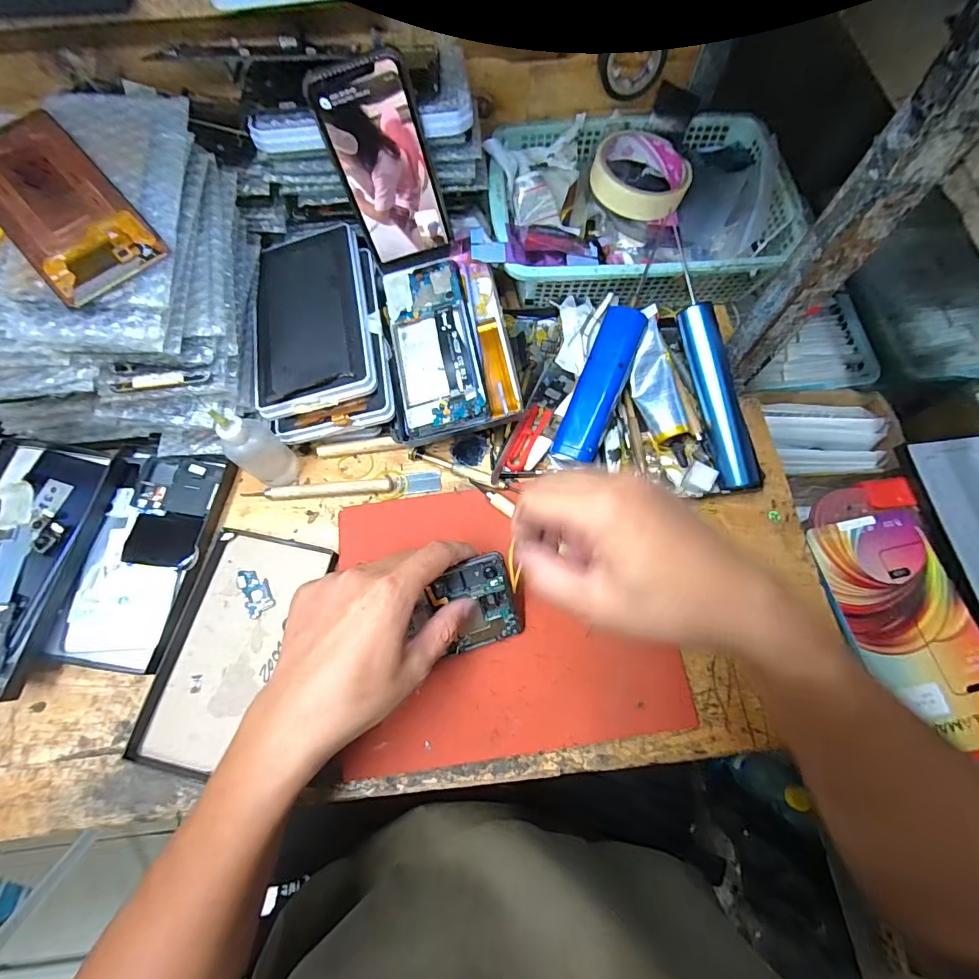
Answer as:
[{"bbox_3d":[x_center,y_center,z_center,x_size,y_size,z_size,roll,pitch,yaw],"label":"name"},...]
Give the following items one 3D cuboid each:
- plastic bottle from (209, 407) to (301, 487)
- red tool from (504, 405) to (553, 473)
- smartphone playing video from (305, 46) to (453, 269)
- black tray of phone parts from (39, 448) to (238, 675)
[{"bbox_3d":[-0.182,-0.030,0.360,0.028,0.094,0.034,38,75,13],"label":"plastic bottle"},{"bbox_3d":[0.033,-0.045,0.402,0.019,0.008,0.064,25,73,9],"label":"red tool"},{"bbox_3d":[-0.083,-0.258,0.371,0.071,0.137,0.006,-13,49,5],"label":"smartphone playing video"},{"bbox_3d":[-0.278,0.050,0.368,0.094,0.013,0.174,11,71,5],"label":"black tray of phone parts"}]

